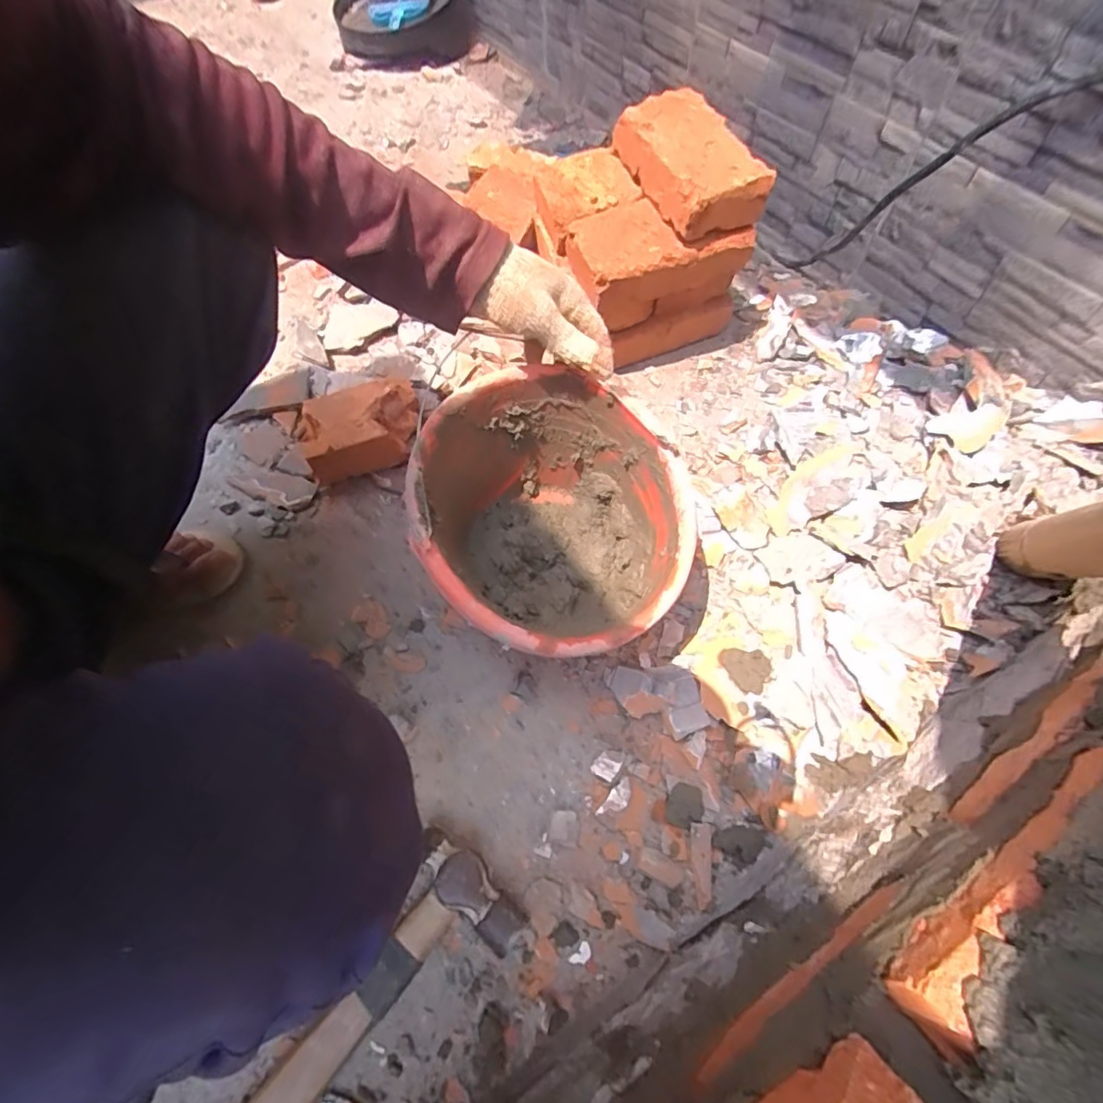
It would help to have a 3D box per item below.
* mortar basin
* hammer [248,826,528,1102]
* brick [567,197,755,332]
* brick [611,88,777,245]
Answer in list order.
[{"bbox_3d":[-0.001,-0.014,0.503,0.213,0.157,0.240,-30,64,-14],"label":"mortar basin"},{"bbox_3d":[-0.153,0.361,0.407,0.100,0.042,0.302,37,68,20],"label":"hammer"},{"bbox_3d":[0.122,-0.346,0.668,0.197,0.088,0.112,-19,63,-11],"label":"brick"},{"bbox_3d":[0.153,-0.443,0.633,0.102,0.058,0.193,-21,63,-12],"label":"brick"}]

